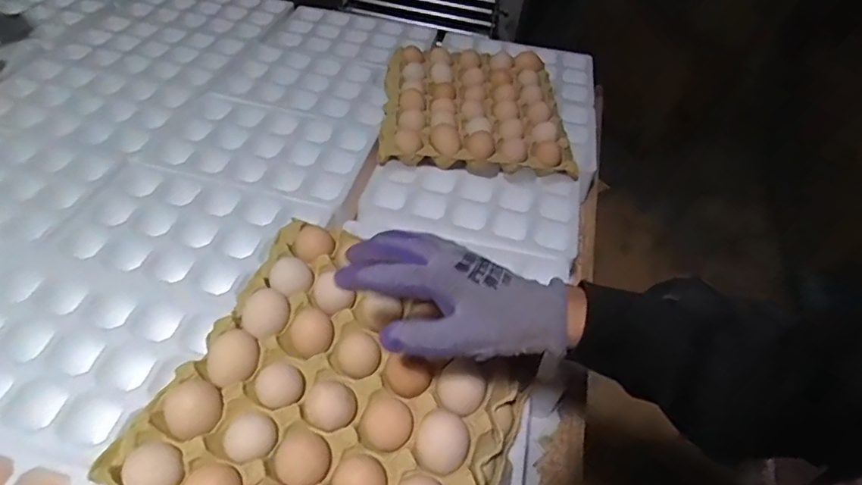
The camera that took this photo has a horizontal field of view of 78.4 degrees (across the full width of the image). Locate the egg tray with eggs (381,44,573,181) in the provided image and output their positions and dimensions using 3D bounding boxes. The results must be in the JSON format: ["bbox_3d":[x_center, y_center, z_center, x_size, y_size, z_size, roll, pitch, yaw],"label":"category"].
[{"bbox_3d":[0.070,-0.220,0.846,0.287,0.053,0.312,1,47,-2],"label":"egg tray with eggs"}]

